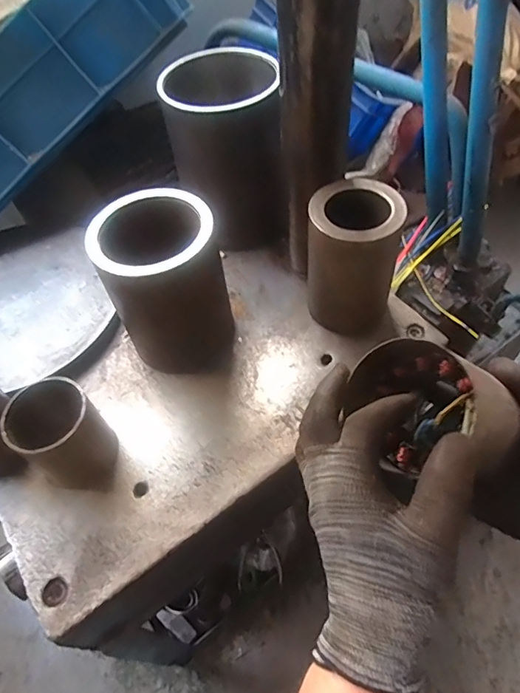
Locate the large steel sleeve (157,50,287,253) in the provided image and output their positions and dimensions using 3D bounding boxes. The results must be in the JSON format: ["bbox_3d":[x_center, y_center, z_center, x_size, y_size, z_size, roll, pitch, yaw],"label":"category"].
[{"bbox_3d":[-0.037,-0.223,0.559,0.117,0.182,0.115,-5,54,2],"label":"large steel sleeve"}]

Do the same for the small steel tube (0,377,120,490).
[{"bbox_3d":[-0.177,0.079,0.426,0.064,0.086,0.070,-3,54,4],"label":"small steel tube"}]

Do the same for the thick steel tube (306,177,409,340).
[{"bbox_3d":[0.096,-0.088,0.487,0.087,0.143,0.086,15,57,16],"label":"thick steel tube"}]

